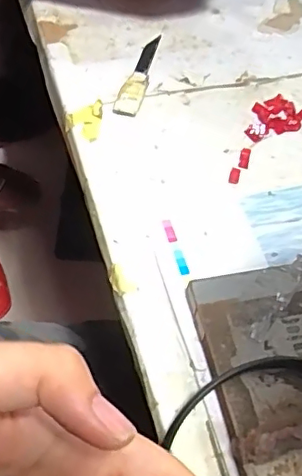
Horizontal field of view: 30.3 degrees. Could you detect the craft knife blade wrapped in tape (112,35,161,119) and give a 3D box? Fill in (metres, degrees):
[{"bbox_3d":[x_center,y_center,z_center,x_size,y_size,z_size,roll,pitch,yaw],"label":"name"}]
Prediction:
[{"bbox_3d":[-0.006,-0.105,0.352,0.015,0.004,0.082,15,55,5],"label":"craft knife blade wrapped in tape"}]

